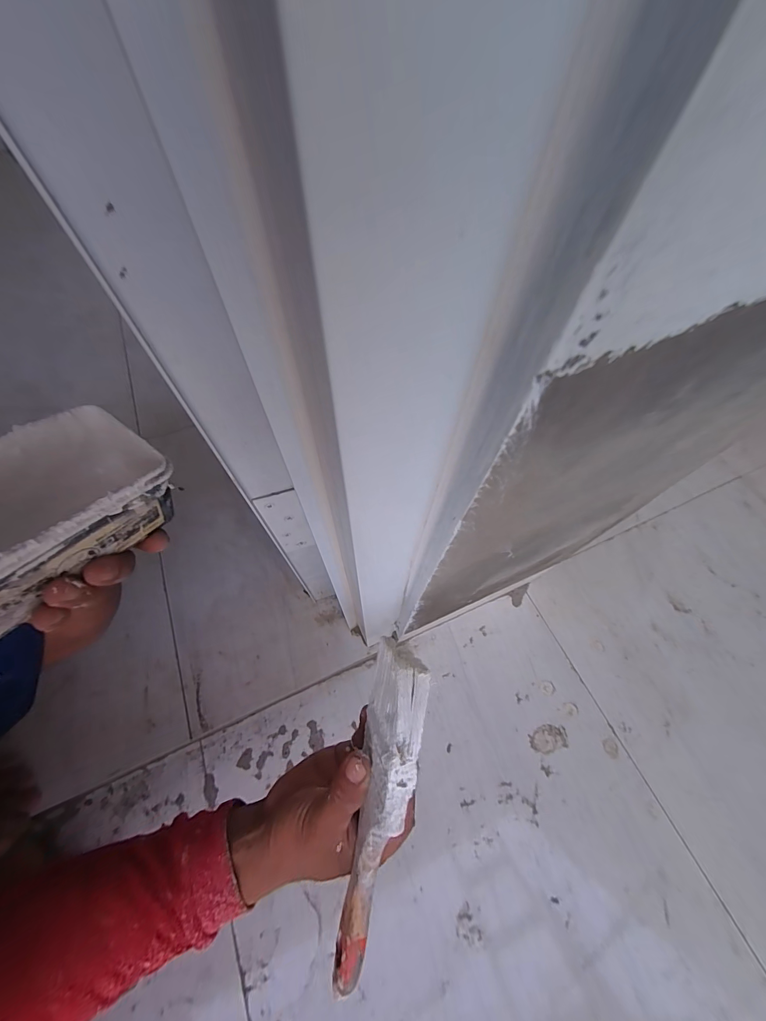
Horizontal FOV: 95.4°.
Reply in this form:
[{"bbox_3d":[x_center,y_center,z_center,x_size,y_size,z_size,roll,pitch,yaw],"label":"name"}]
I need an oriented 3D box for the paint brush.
[{"bbox_3d":[-0.003,0.186,0.210,0.032,0.033,0.205,10,91,3],"label":"paint brush"}]

